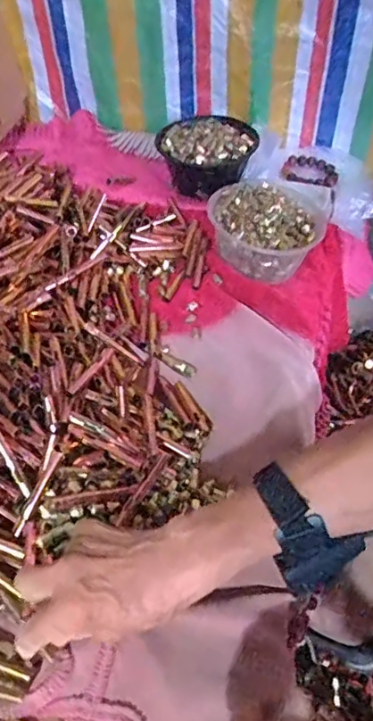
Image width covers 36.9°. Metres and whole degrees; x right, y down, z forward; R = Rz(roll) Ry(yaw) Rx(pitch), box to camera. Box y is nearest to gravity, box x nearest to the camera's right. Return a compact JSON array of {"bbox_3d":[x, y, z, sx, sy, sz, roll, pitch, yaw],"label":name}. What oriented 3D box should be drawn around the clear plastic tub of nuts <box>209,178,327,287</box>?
[{"bbox_3d":[0.112,-0.190,0.801,0.159,0.081,0.160,1,47,-1],"label":"clear plastic tub of nuts"}]

